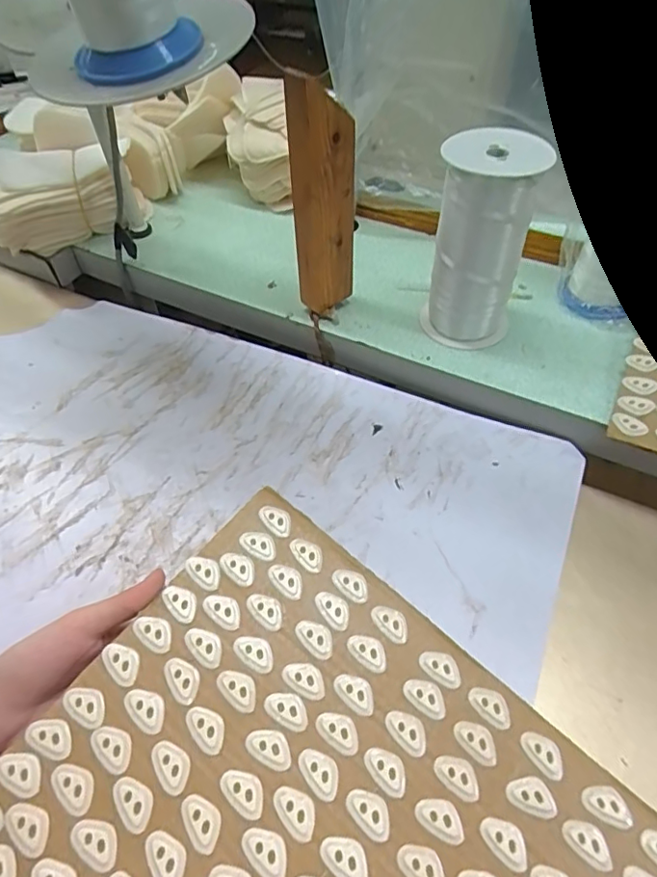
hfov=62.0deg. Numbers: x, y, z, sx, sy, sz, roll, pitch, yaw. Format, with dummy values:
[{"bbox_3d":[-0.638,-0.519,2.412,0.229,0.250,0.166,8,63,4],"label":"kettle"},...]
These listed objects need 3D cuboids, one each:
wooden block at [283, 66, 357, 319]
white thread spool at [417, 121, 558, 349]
[{"bbox_3d":[-0.004,-0.189,0.454,0.025,0.200,0.049,35,61,27],"label":"wooden block"},{"bbox_3d":[0.124,-0.159,0.454,0.076,0.154,0.072,5,52,8],"label":"white thread spool"}]

